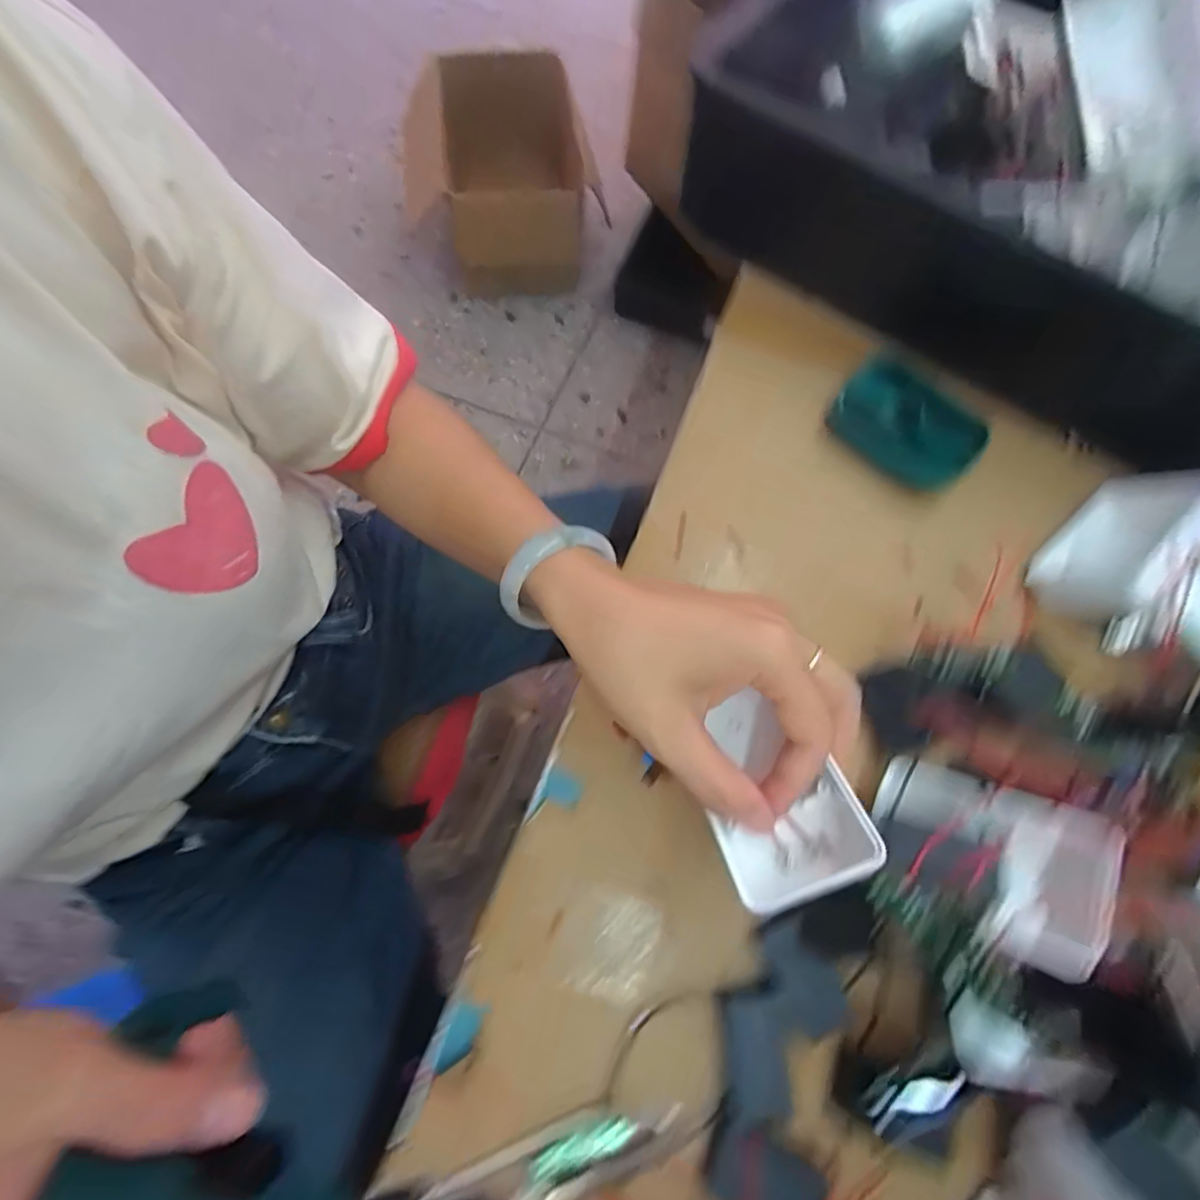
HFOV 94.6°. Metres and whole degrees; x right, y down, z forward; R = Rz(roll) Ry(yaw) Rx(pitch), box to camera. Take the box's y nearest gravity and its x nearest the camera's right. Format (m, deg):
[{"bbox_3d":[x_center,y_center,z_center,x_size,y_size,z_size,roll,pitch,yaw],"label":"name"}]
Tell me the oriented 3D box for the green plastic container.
[{"bbox_3d":[0.204,-0.117,0.369,0.092,0.022,0.071,40,73,11],"label":"green plastic container"}]

